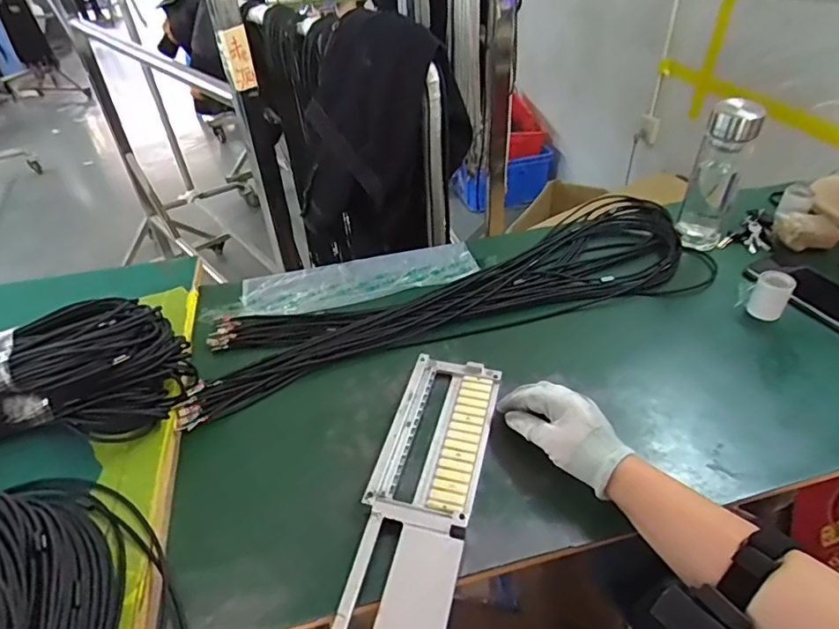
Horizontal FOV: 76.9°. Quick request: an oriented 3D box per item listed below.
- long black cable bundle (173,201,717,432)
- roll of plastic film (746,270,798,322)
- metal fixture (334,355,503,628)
[{"bbox_3d":[0.056,-0.030,0.725,0.730,0.026,0.202,-17,41,-16],"label":"long black cable bundle"},{"bbox_3d":[0.459,-0.026,0.690,0.042,0.051,0.045,-2,39,2],"label":"roll of plastic film"},{"bbox_3d":[-0.006,0.195,0.484,0.096,0.034,0.398,8,40,14],"label":"metal fixture"}]

